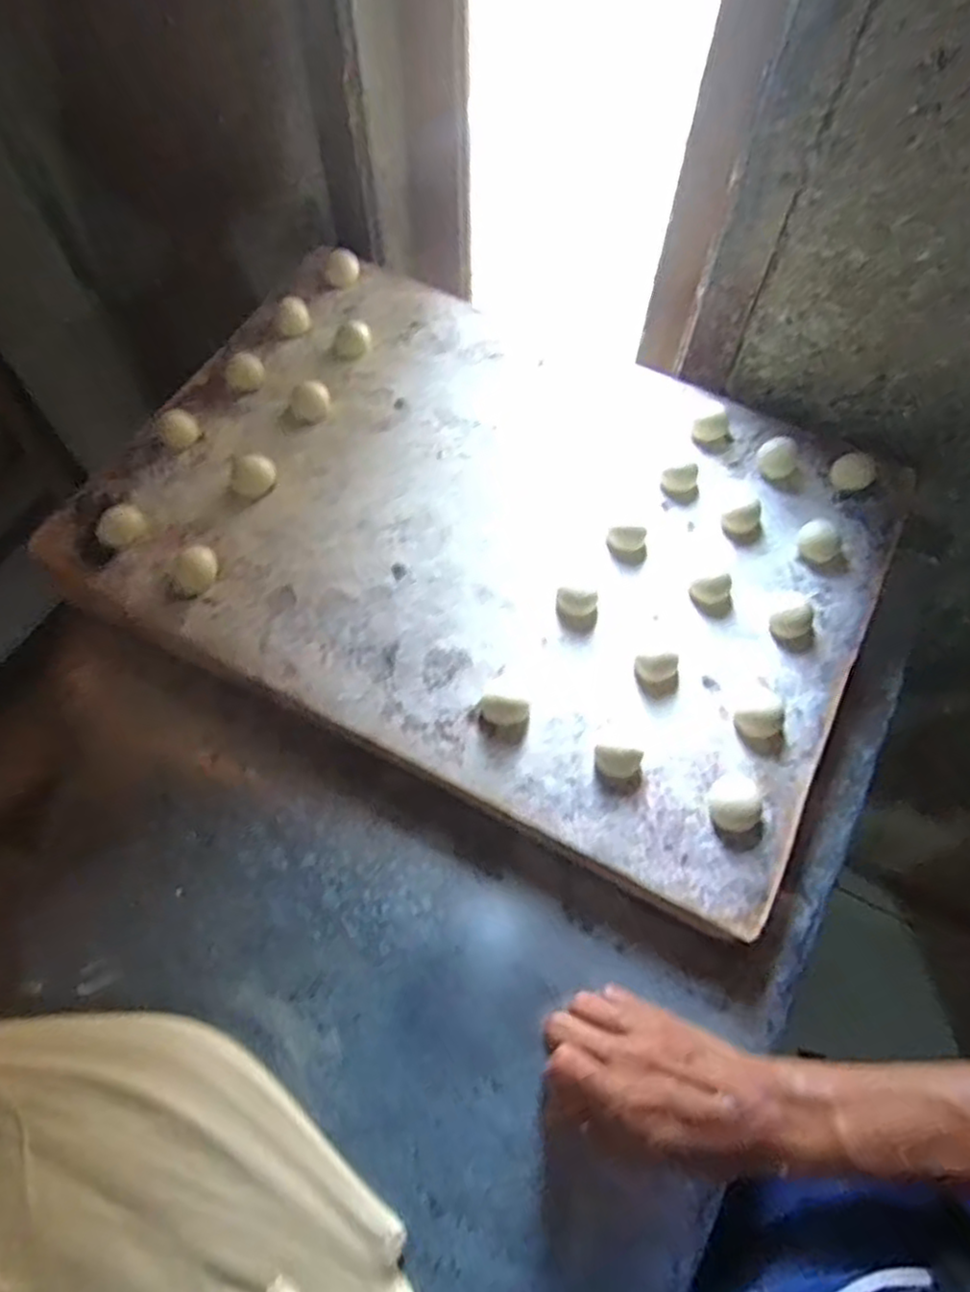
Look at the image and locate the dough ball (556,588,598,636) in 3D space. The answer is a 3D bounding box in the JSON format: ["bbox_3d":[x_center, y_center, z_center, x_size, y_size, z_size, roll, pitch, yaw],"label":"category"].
[{"bbox_3d":[0.068,-0.026,0.542,0.030,0.014,0.030,7,63,4],"label":"dough ball"}]

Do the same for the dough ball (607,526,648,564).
[{"bbox_3d":[0.111,-0.080,0.571,0.030,0.017,0.025,9,63,5],"label":"dough ball"}]

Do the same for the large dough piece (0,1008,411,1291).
[{"bbox_3d":[-0.198,0.309,0.405,0.332,0.044,0.172,20,65,10],"label":"large dough piece"}]

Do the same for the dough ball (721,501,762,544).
[{"bbox_3d":[0.203,-0.096,0.573,0.029,0.015,0.026,-3,63,-1],"label":"dough ball"}]

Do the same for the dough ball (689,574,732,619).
[{"bbox_3d":[0.170,-0.037,0.549,0.030,0.015,0.028,-1,63,1],"label":"dough ball"}]

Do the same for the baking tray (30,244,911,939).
[{"bbox_3d":[0.005,-0.112,0.592,0.584,0.024,0.428,25,67,13],"label":"baking tray"}]

